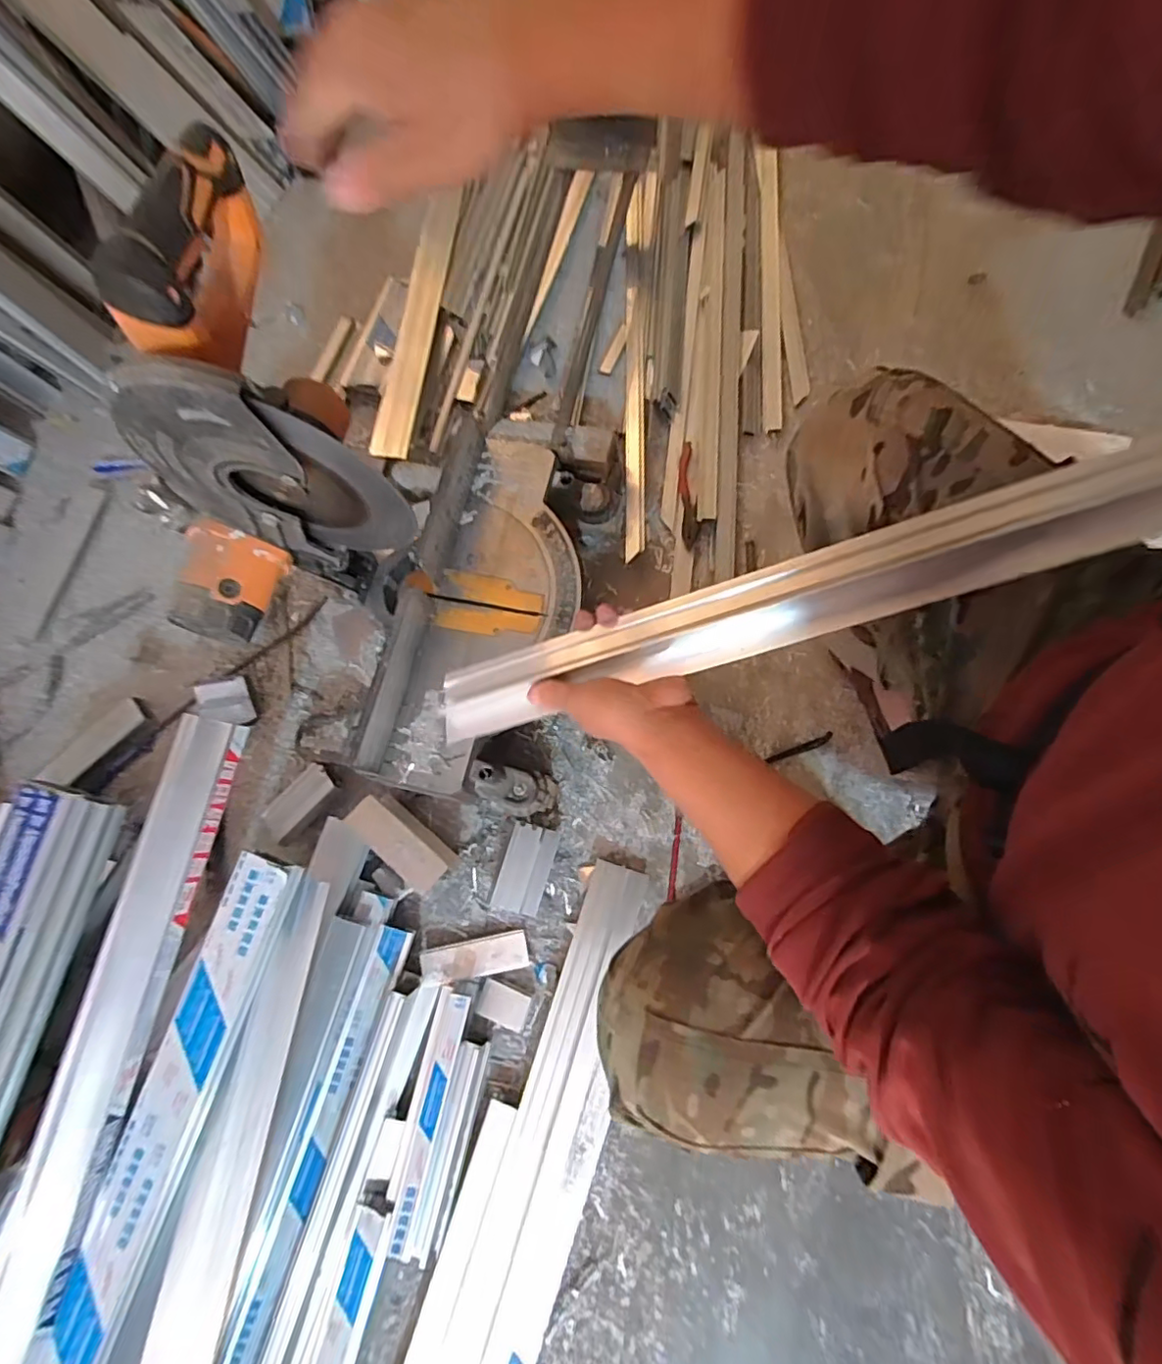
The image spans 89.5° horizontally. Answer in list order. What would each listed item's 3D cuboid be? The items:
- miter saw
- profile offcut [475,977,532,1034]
[{"bbox_3d":[-0.242,-0.177,0.657,0.456,0.546,0.519,11,76,9],"label":"miter saw"},{"bbox_3d":[-0.097,0.405,0.737,0.062,0.009,0.044,18,77,13],"label":"profile offcut"}]

